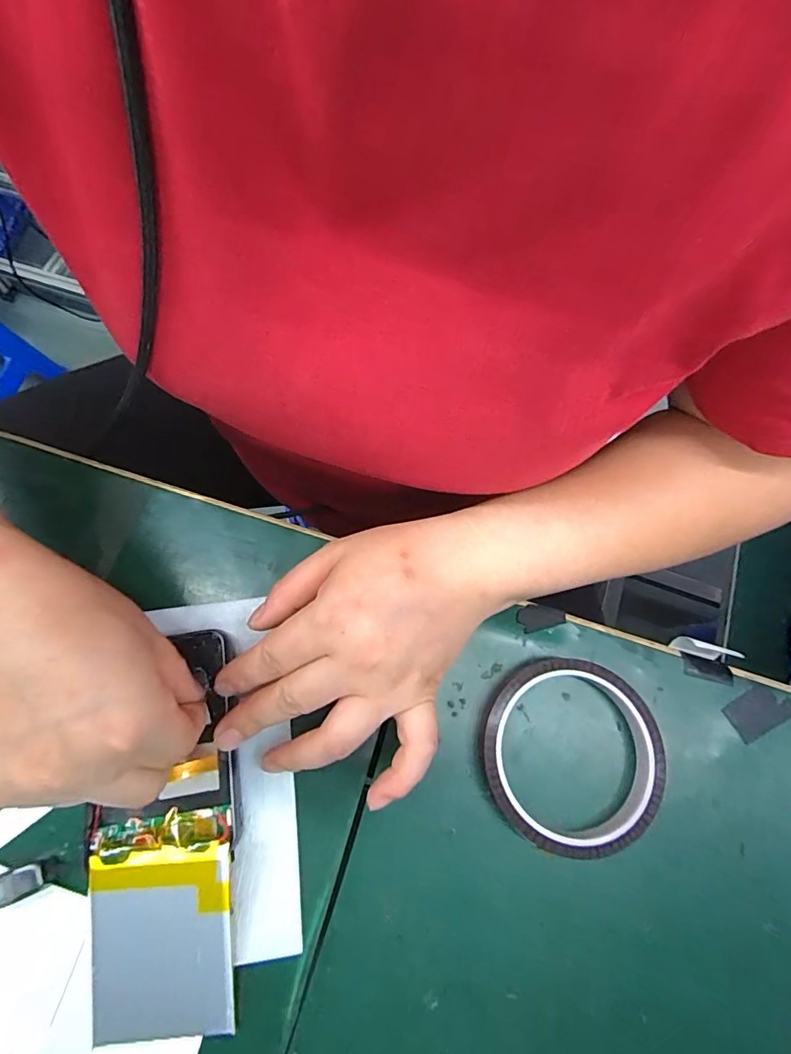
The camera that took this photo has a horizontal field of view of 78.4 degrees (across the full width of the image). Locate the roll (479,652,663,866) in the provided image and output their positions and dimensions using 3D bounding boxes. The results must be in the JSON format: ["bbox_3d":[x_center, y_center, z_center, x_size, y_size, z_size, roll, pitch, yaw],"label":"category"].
[{"bbox_3d":[0.091,0.118,0.255,0.090,0.017,0.091,1,72,-2],"label":"roll"}]

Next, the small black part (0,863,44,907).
[{"bbox_3d":[-0.178,0.168,0.229,0.026,0.012,0.013,-20,74,-8],"label":"small black part"}]

